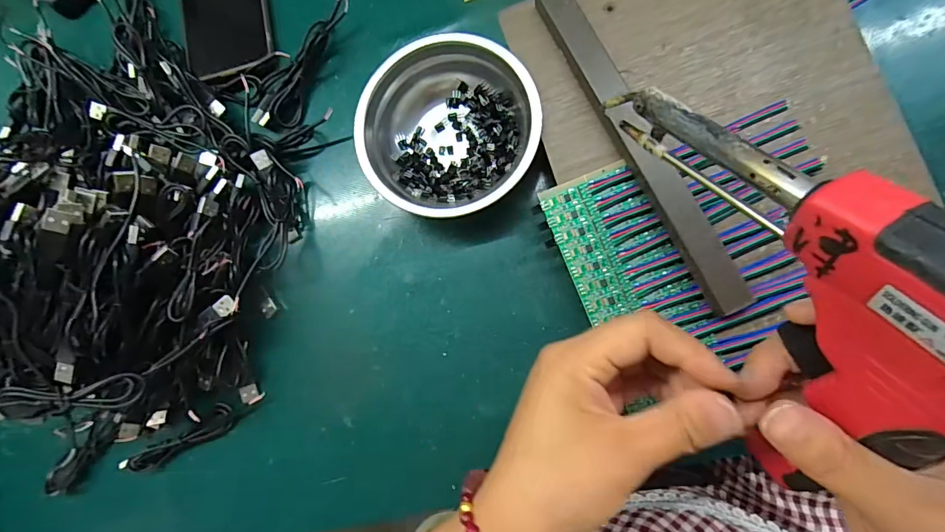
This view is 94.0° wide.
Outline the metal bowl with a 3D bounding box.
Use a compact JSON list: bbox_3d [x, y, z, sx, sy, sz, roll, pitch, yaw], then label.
[{"bbox_3d":[-0.016,-0.097,0.321,0.123,0.042,0.117,-1,85,8],"label":"metal bowl"}]

